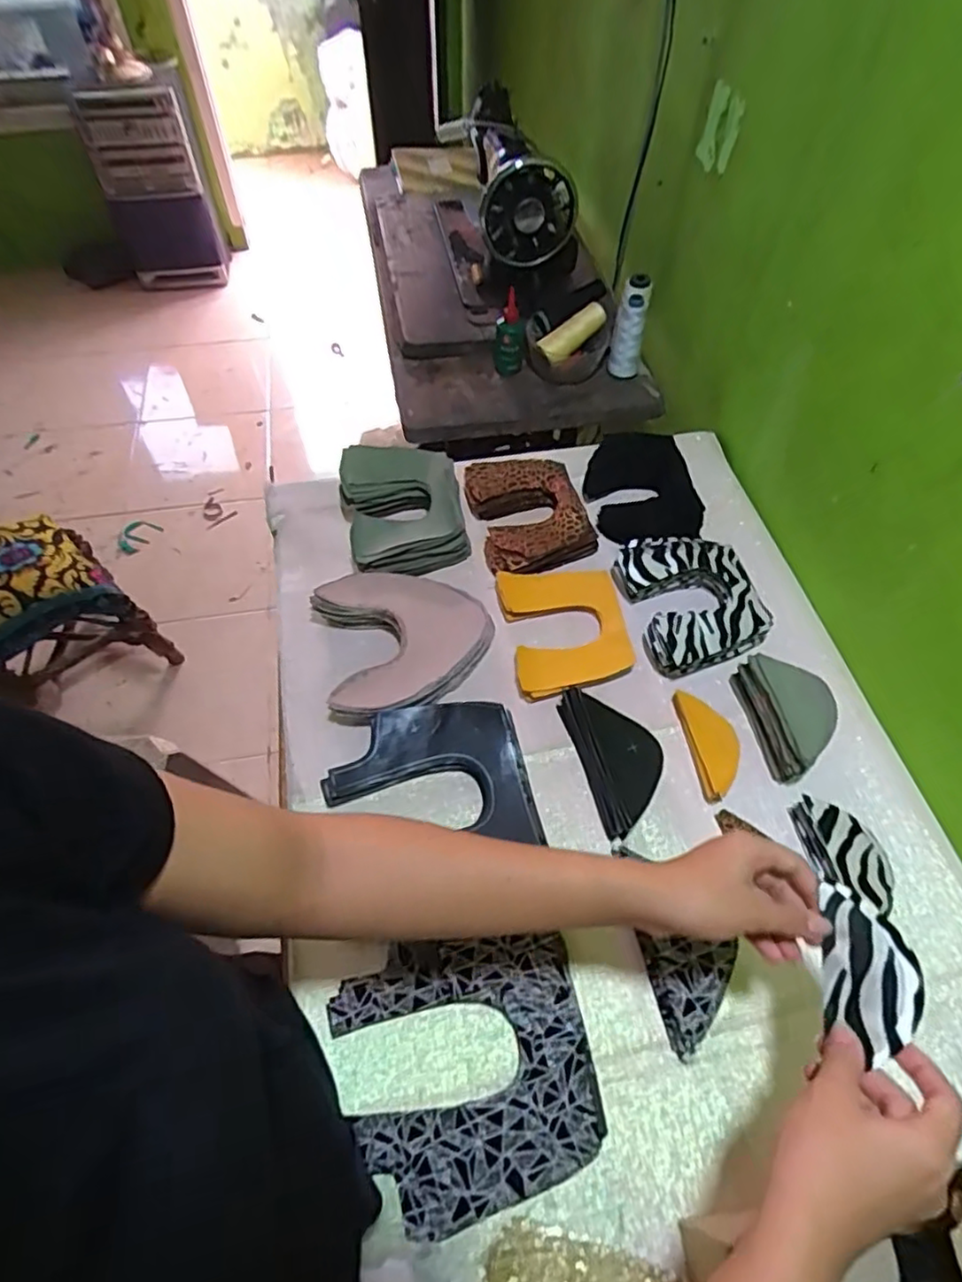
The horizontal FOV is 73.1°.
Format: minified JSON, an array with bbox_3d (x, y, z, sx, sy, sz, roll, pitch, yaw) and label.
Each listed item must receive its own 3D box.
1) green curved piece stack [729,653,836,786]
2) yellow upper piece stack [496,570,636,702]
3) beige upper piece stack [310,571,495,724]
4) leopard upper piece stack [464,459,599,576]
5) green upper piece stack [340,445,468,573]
[{"bbox_3d":[0.294,0.069,0.627,0.053,0.070,0.120,-7,57,-6],"label":"green curved piece stack"},{"bbox_3d":[0.088,-0.018,0.695,0.118,0.033,0.157,-6,57,-5],"label":"yellow upper piece stack"},{"bbox_3d":[-0.077,0.001,0.685,0.180,0.059,0.170,-10,58,-7],"label":"beige upper piece stack"},{"bbox_3d":[0.057,-0.158,0.797,0.130,0.034,0.171,-13,58,-10],"label":"leopard upper piece stack"},{"bbox_3d":[-0.091,-0.153,0.778,0.138,0.078,0.170,-10,58,-8],"label":"green upper piece stack"}]

